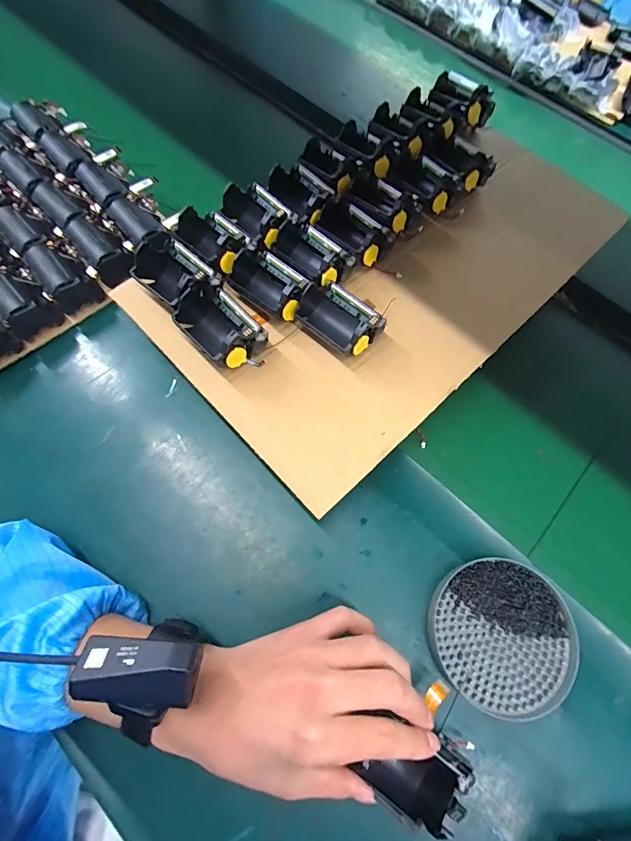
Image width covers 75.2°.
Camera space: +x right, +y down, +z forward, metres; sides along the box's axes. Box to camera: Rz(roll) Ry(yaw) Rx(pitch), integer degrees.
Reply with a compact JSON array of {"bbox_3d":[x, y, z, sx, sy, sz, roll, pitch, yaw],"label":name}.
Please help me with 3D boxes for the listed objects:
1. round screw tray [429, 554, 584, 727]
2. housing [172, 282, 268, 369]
[{"bbox_3d":[0.152,0.175,0.339,0.114,0.022,0.110,1,67,-3],"label":"round screw tray"},{"bbox_3d":[-0.084,-0.082,0.359,0.077,0.044,0.054,43,71,14],"label":"housing"}]

